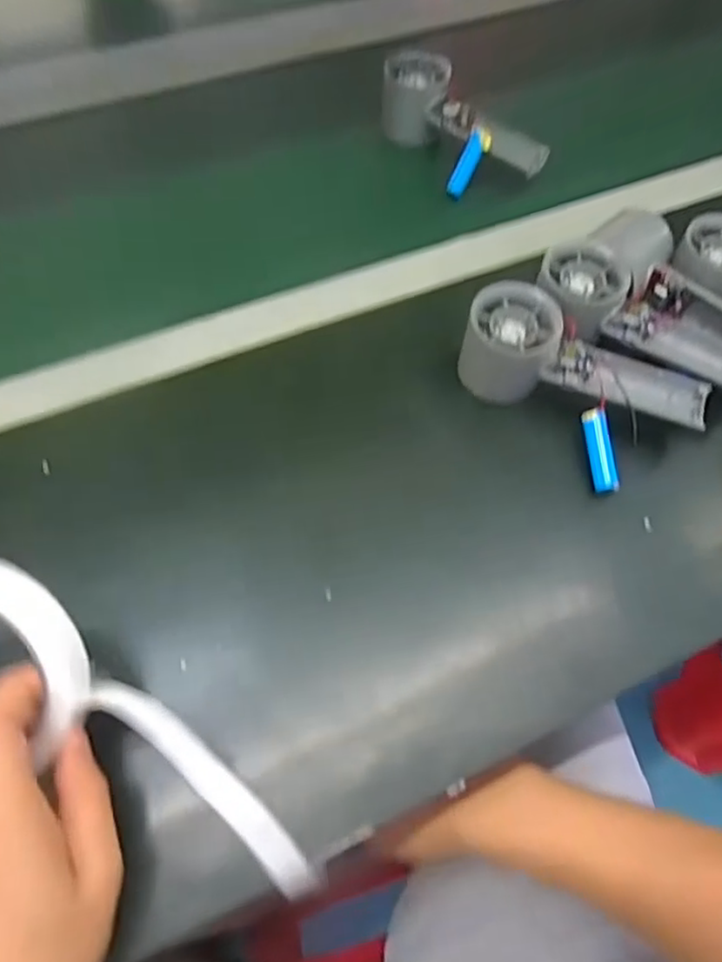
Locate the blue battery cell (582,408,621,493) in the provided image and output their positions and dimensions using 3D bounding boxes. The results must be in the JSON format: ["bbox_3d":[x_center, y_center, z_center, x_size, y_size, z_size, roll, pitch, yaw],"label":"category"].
[{"bbox_3d":[0.153,-0.019,0.404,0.014,0.010,0.053,-6,79,-6],"label":"blue battery cell"}]

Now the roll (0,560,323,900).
[{"bbox_3d":[-0.116,0.117,0.290,0.226,0.062,0.074,31,62,0],"label":"roll"}]

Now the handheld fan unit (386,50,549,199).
[{"bbox_3d":[0.079,-0.296,0.536,0.056,0.050,0.164,-29,65,-19],"label":"handheld fan unit"}]

